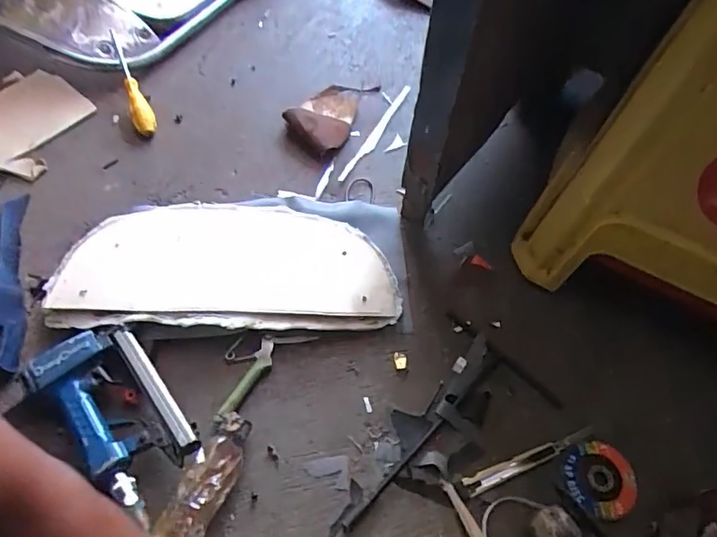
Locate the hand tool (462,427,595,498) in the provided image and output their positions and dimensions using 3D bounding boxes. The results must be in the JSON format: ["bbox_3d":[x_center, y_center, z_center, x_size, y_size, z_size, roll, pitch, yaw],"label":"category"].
[{"bbox_3d":[0.203,0.223,0.593,0.175,0.006,0.022,-20,62,-14],"label":"hand tool"}]

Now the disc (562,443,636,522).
[{"bbox_3d":[0.277,0.239,0.576,0.075,0.012,0.077,1,59,-2],"label":"disc"}]

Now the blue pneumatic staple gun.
[{"bbox_3d":[-0.277,0.161,0.576,0.112,0.044,0.202,-35,67,-21],"label":"blue pneumatic staple gun"}]

